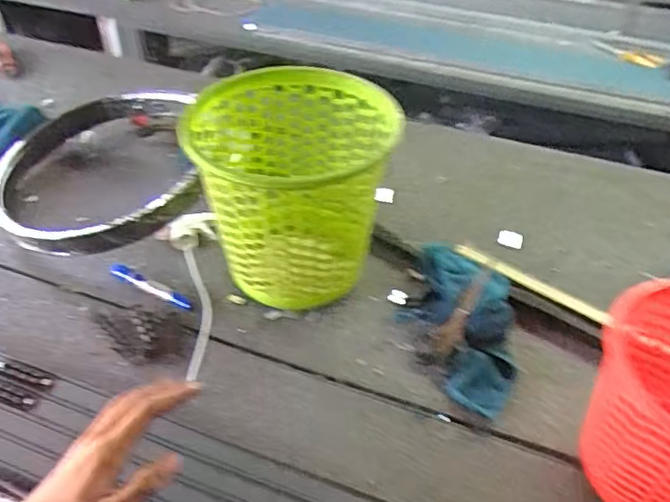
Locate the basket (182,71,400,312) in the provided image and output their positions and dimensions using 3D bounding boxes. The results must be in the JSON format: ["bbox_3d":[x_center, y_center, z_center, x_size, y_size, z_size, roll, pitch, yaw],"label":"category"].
[{"bbox_3d":[-0.045,-0.058,0.764,0.232,0.260,0.216,-6,44,-7],"label":"basket"}]

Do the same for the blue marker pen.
[{"bbox_3d":[-0.243,0.047,0.796,0.126,0.018,0.017,19,46,18],"label":"blue marker pen"}]

